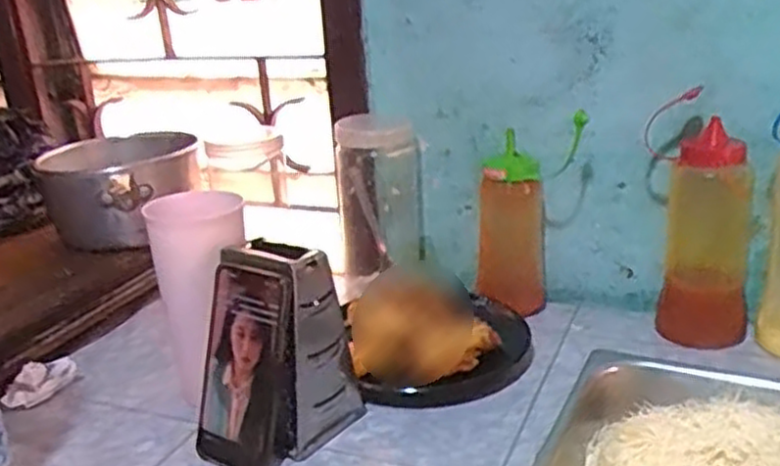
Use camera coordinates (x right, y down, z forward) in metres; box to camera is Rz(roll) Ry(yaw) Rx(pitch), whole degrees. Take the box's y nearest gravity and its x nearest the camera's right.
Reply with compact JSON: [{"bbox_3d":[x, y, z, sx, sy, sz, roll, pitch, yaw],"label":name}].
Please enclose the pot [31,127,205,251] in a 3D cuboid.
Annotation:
[{"bbox_3d":[-0.324,-0.051,0.933,0.183,0.095,0.213,-13,22,-22],"label":"pot"}]

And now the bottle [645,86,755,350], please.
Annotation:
[{"bbox_3d":[0.310,-0.001,0.757,0.093,0.219,0.068,5,22,24],"label":"bottle"}]

